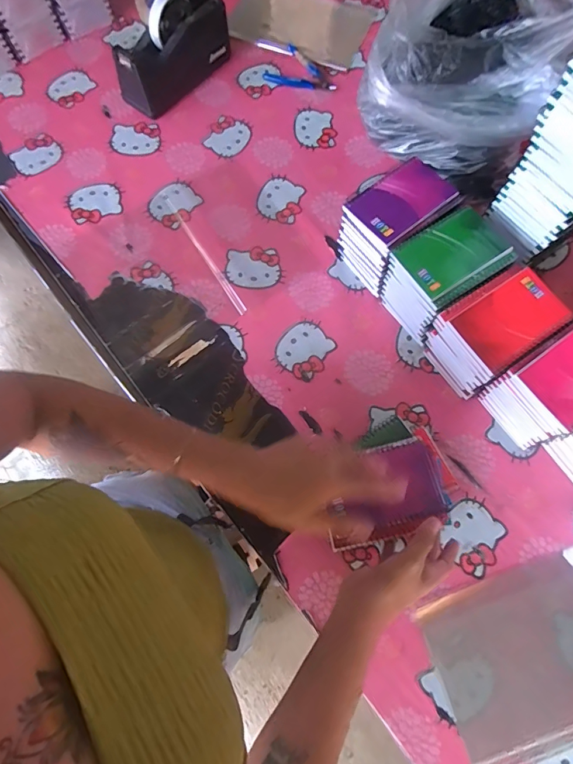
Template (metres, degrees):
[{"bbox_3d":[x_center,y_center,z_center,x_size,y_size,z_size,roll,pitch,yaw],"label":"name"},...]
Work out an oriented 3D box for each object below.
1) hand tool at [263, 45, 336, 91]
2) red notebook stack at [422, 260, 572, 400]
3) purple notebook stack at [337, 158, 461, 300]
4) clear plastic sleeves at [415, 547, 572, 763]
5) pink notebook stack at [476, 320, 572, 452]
[{"bbox_3d":[0.030,-0.539,0.757,0.115,0.007,0.088,32,74,9],"label":"hand tool"},{"bbox_3d":[0.261,-0.064,0.555,0.136,0.106,0.097,-33,75,-11],"label":"red notebook stack"},{"bbox_3d":[0.150,-0.215,0.602,0.134,0.114,0.095,-38,76,-12],"label":"purple notebook stack"},{"bbox_3d":[0.292,0.302,0.486,0.245,0.014,0.168,-17,73,-6],"label":"clear plastic sleeves"},{"bbox_3d":[0.325,0.004,0.534,0.143,0.110,0.097,-35,76,-11],"label":"pink notebook stack"}]

